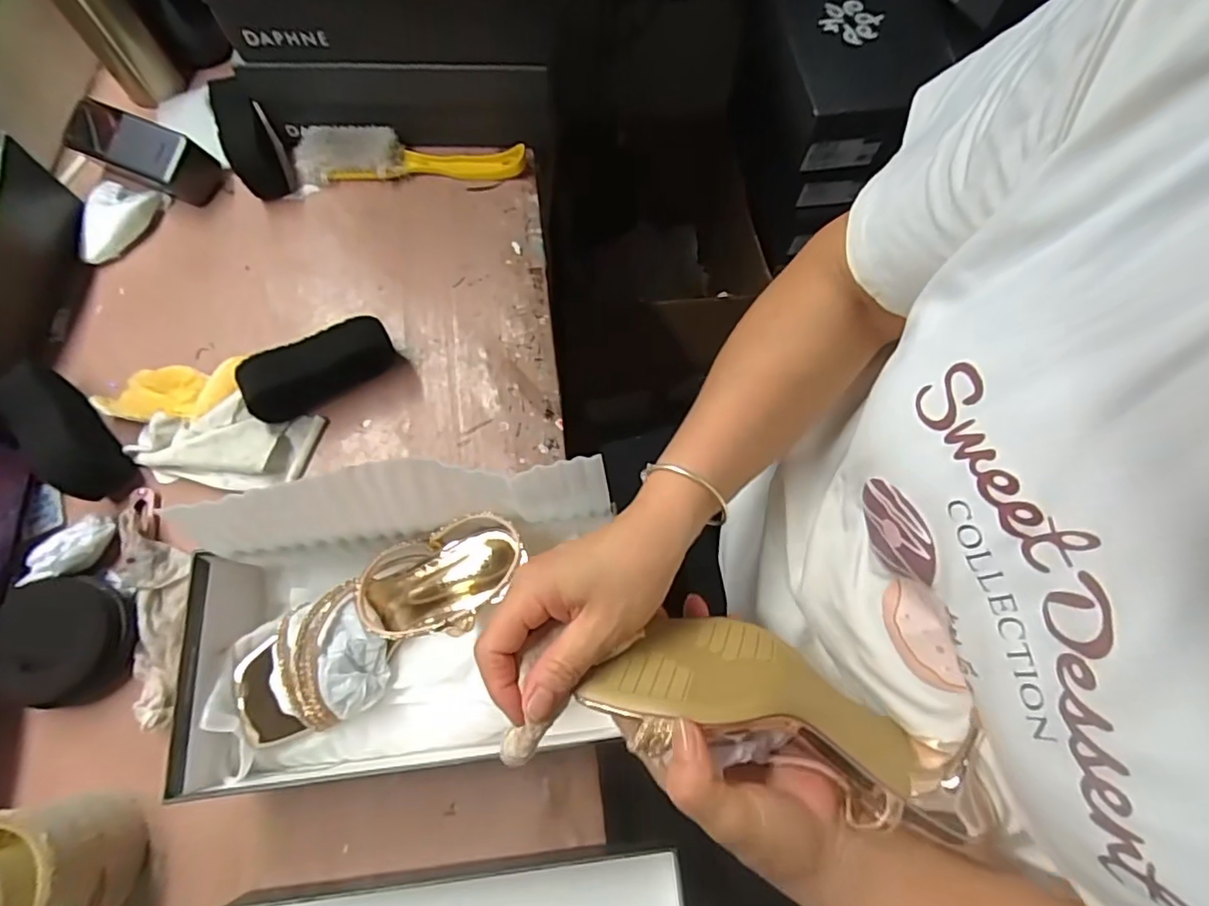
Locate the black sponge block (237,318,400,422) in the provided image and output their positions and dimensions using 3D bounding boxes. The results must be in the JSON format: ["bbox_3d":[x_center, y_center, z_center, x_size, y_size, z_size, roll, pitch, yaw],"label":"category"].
[{"bbox_3d":[-0.255,-0.075,0.537,0.128,0.068,0.033,-28,73,-11],"label":"black sponge block"}]

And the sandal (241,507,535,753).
[{"bbox_3d":[-0.159,0.118,0.415,0.226,0.059,0.085,-33,74,-12],"label":"sandal"}]

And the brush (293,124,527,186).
[{"bbox_3d":[-0.207,-0.321,0.633,0.246,0.037,0.053,-2,70,-2],"label":"brush"}]

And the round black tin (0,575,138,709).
[{"bbox_3d":[-0.414,0.144,0.455,0.080,0.033,0.092,-2,70,-2],"label":"round black tin"}]

